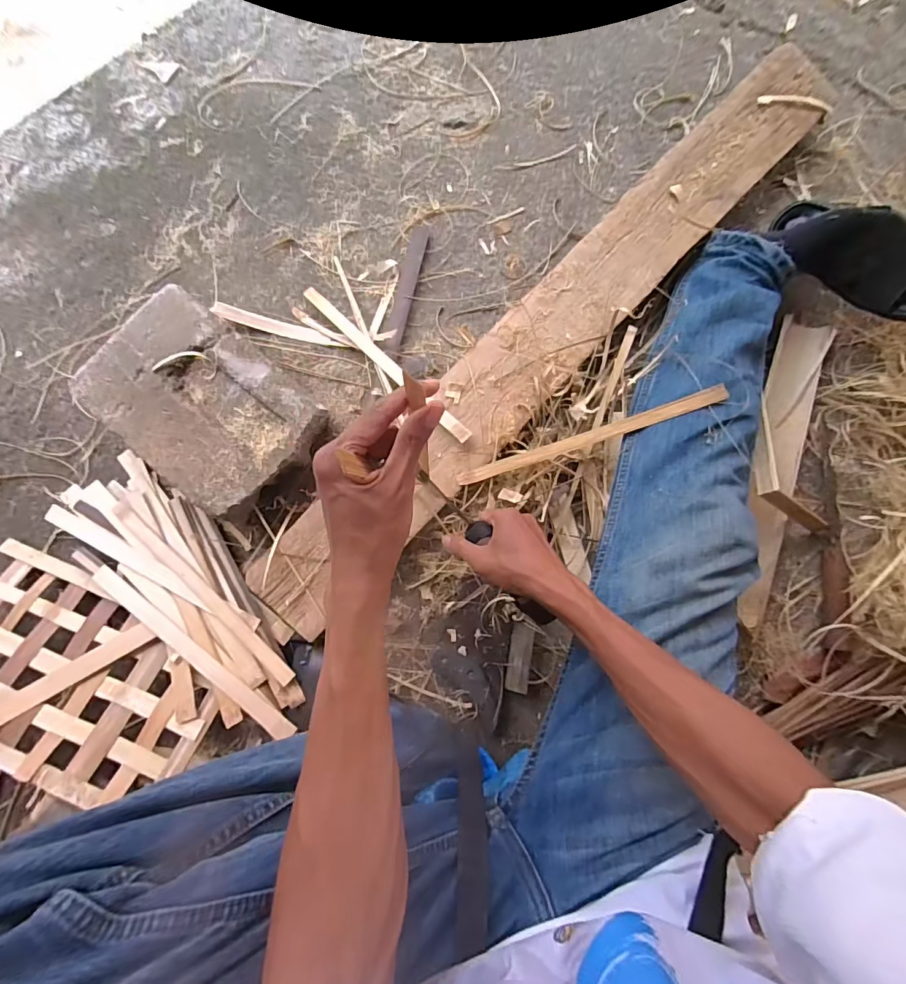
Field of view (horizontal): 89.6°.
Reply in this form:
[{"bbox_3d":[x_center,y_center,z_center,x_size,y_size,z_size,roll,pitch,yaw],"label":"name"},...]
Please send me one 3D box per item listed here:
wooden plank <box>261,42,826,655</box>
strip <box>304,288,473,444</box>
[{"bbox_3d":[0.162,-0.242,0.641,1.048,0.033,0.139,-44,84,-4],"label":"wooden plank"},{"bbox_3d":[-0.100,-0.188,0.649,0.025,0.007,0.345,-39,73,-23],"label":"strip"}]

